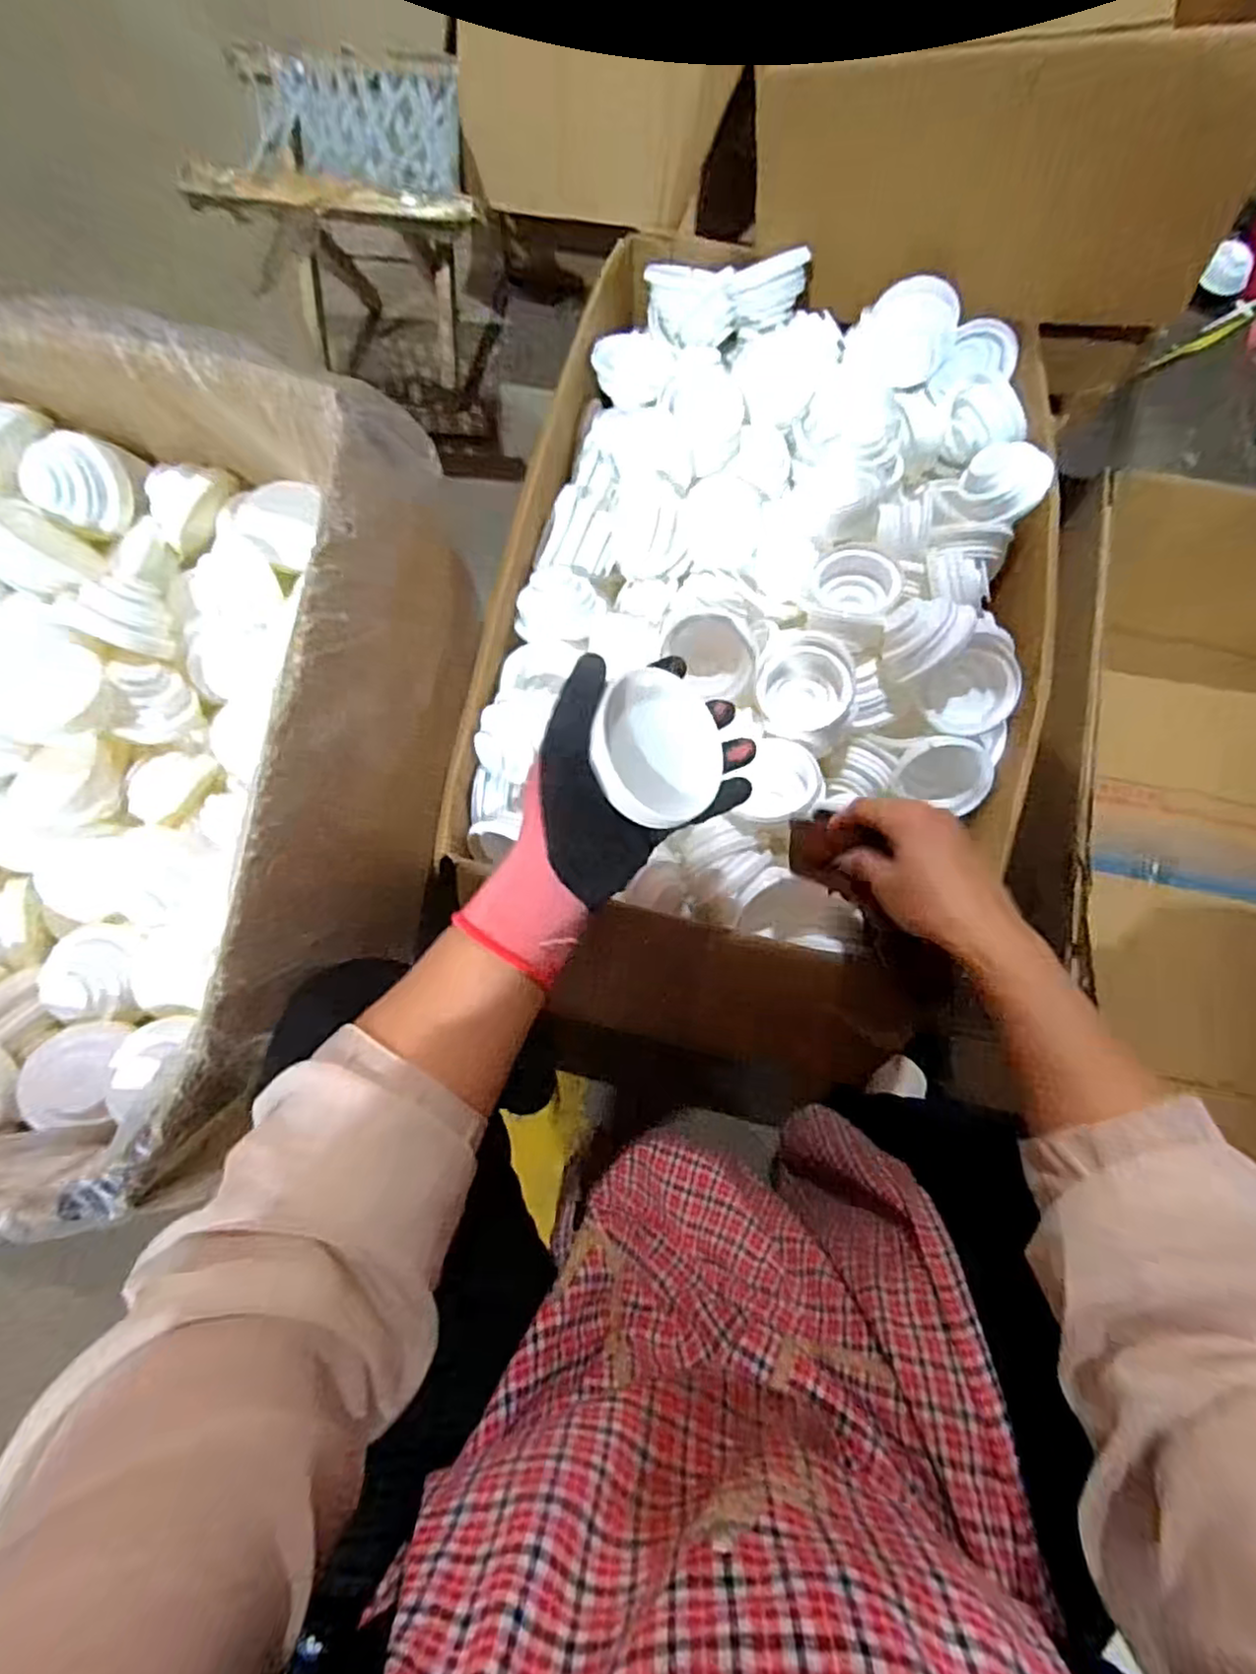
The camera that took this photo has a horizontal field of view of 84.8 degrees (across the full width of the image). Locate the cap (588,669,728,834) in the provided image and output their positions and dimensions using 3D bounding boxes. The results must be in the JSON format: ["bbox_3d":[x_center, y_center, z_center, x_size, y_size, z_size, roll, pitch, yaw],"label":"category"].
[{"bbox_3d":[0.018,-0.052,0.389,0.082,0.015,0.087,7,75,-27],"label":"cap"}]

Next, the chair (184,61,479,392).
[{"bbox_3d":[-0.334,-0.777,0.917,0.302,0.286,0.267,-3,76,-1],"label":"chair"}]

